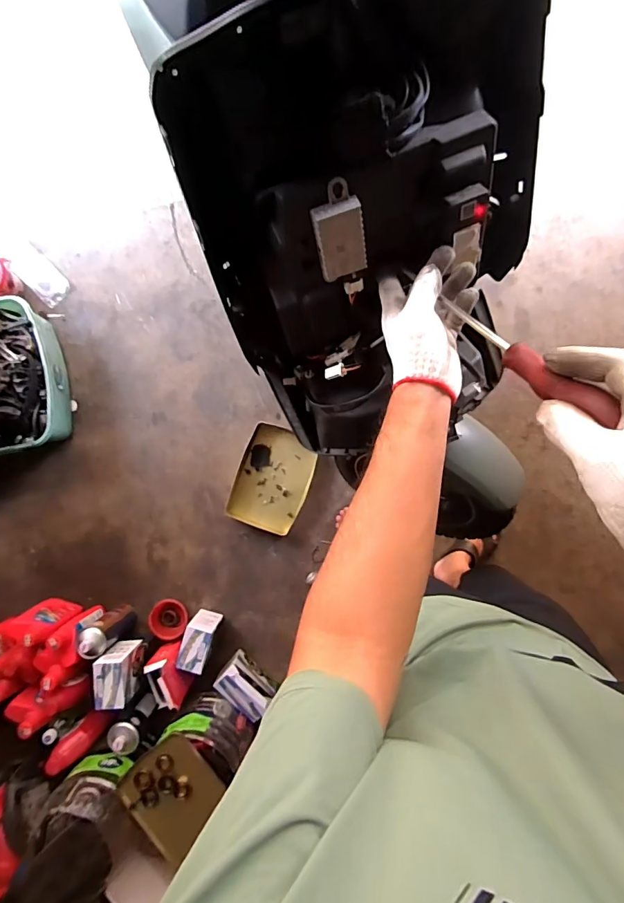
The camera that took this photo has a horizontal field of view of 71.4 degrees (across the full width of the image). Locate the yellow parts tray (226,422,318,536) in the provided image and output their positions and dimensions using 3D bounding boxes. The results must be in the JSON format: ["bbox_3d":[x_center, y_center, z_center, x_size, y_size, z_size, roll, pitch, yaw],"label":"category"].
[{"bbox_3d":[-0.121,0.085,1.347,0.221,0.027,0.309,18,90,2],"label":"yellow parts tray"}]

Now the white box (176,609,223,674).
[{"bbox_3d":[-0.327,0.560,1.291,0.089,0.142,0.128,16,90,2],"label":"white box"}]

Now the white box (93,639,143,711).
[{"bbox_3d":[-0.528,0.613,1.201,0.080,0.150,0.124,-6,89,2],"label":"white box"}]

